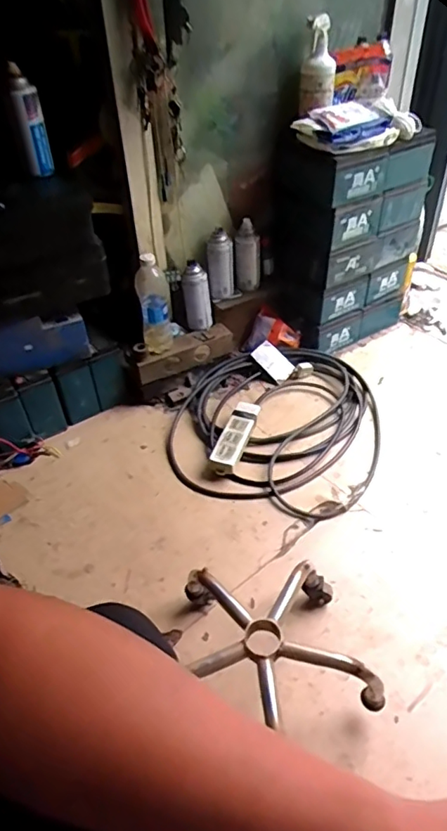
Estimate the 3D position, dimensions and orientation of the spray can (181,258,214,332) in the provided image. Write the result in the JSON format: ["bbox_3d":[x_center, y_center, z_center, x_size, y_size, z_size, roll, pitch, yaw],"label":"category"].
[{"bbox_3d":[-0.060,-0.273,1.247,0.065,0.152,0.066,-3,44,0],"label":"spray can"}]

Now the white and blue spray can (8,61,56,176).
[{"bbox_3d":[-0.356,-0.541,0.993,0.048,0.188,0.050,-14,17,-12],"label":"white and blue spray can"}]

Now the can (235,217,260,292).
[{"bbox_3d":[0.057,-0.374,1.281,0.059,0.152,0.055,0,44,3],"label":"can"}]

